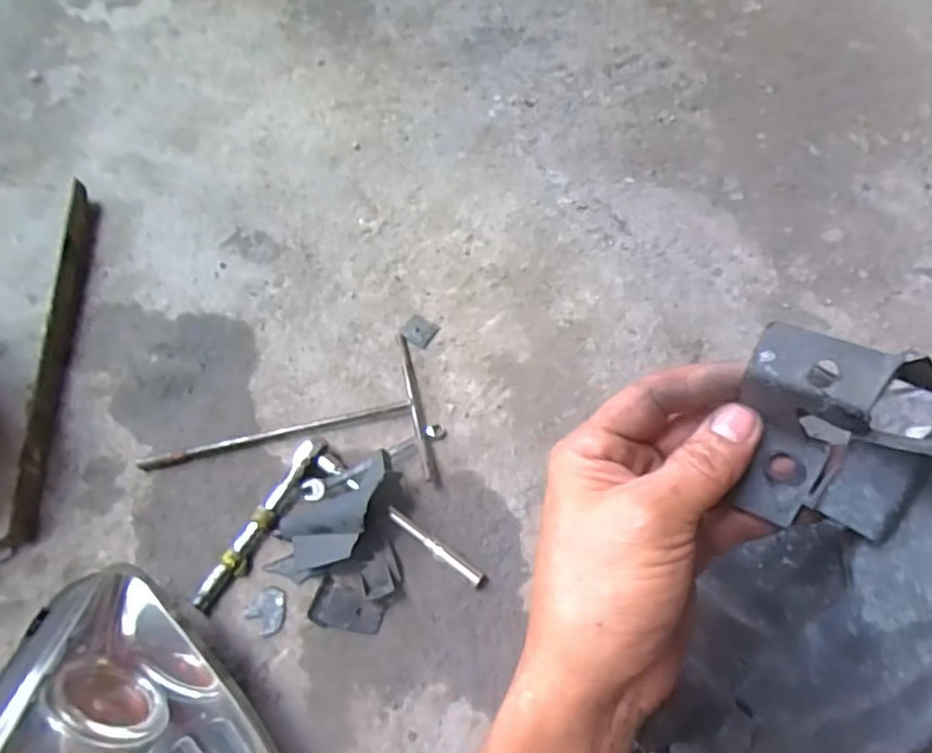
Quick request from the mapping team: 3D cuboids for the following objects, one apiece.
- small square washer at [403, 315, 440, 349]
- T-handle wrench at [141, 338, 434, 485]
[{"bbox_3d":[-0.053,-0.052,0.731,0.037,0.005,0.036,28,69,14],"label":"small square washer"},{"bbox_3d":[-0.193,0.063,0.671,0.294,0.019,0.169,-13,65,-5],"label":"T-handle wrench"}]

